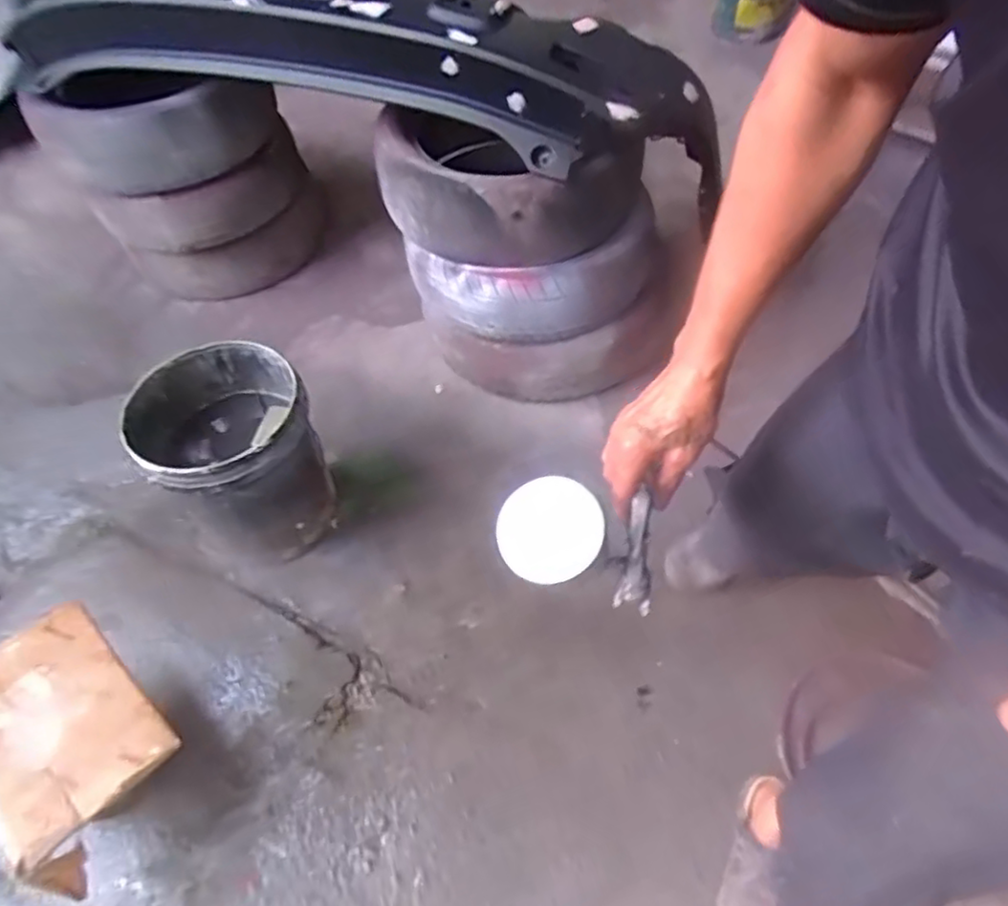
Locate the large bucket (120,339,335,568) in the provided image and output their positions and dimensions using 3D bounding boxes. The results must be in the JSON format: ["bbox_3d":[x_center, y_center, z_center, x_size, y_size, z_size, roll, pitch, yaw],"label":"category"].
[{"bbox_3d":[-0.506,0.019,1.292,0.284,0.343,0.282,0,52,0],"label":"large bucket"}]

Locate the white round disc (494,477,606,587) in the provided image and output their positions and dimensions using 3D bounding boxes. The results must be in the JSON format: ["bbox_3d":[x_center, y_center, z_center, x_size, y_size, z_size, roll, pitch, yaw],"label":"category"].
[{"bbox_3d":[0.034,0.058,0.507,0.080,0.004,0.075,-26,75,5],"label":"white round disc"}]

